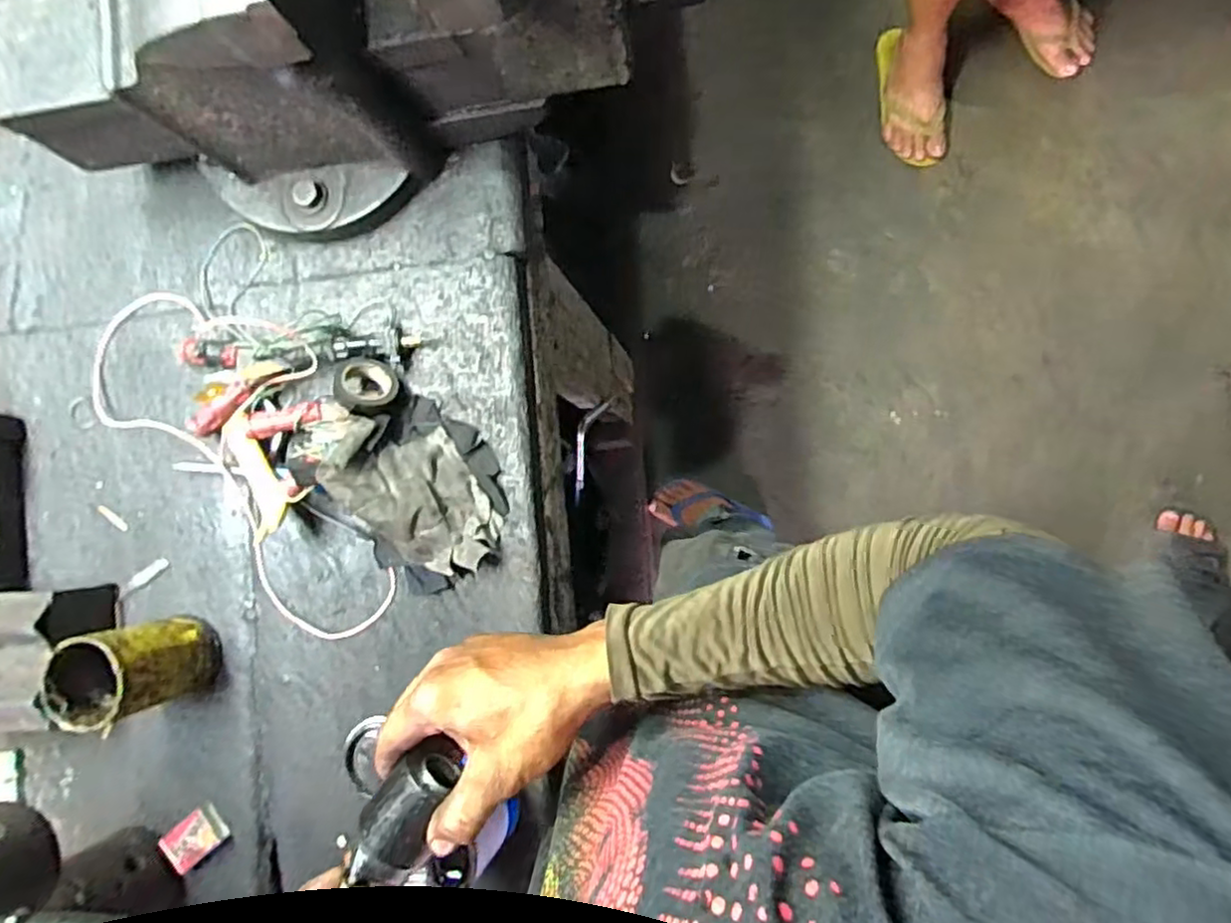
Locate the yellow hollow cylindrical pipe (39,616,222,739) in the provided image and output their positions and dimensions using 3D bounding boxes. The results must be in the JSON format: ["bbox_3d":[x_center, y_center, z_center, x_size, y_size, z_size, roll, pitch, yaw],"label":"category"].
[{"bbox_3d":[-0.426,0.184,0.610,0.075,0.115,0.076,0,87,7],"label":"yellow hollow cylindrical pipe"}]

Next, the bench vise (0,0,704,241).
[{"bbox_3d":[-0.215,-0.331,0.517,0.520,0.250,0.185,-11,86,7],"label":"bench vise"}]

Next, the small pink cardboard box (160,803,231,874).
[{"bbox_3d":[-0.391,0.351,0.642,0.047,0.019,0.040,-34,92,-20],"label":"small pink cardboard box"}]

